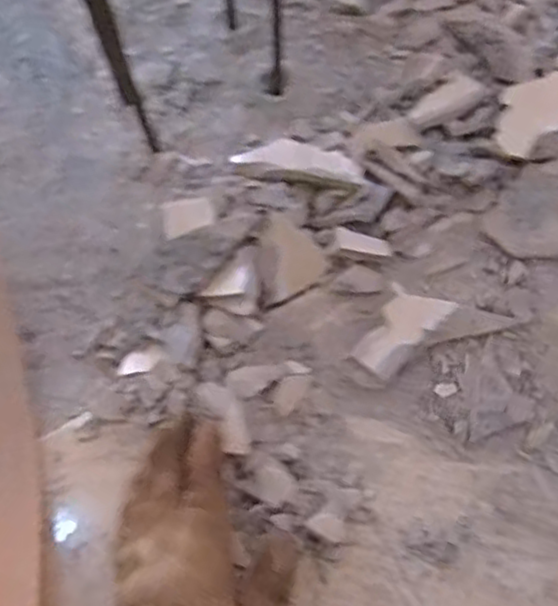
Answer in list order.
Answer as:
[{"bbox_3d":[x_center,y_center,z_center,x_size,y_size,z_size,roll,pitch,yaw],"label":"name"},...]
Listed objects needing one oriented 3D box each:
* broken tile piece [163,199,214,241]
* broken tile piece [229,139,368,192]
[{"bbox_3d":[-0.068,-0.062,0.534,0.037,0.007,0.031,-9,72,10],"label":"broken tile piece"},{"bbox_3d":[0.017,-0.106,0.550,0.106,0.015,0.040,15,71,25],"label":"broken tile piece"}]

